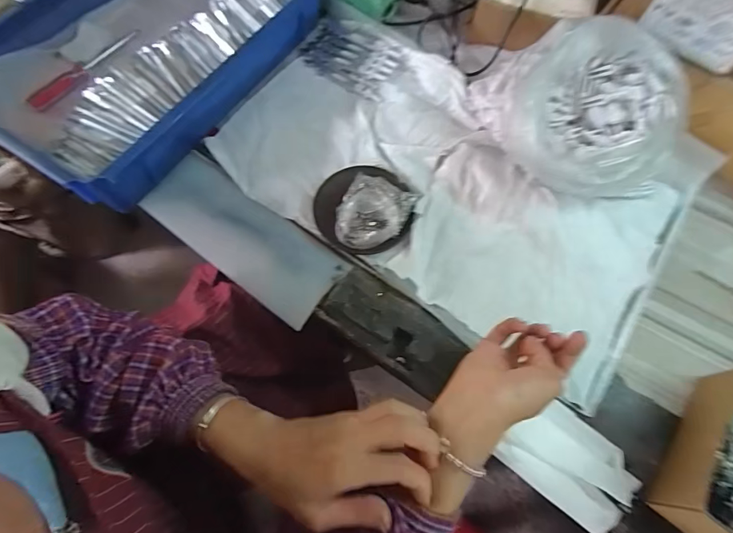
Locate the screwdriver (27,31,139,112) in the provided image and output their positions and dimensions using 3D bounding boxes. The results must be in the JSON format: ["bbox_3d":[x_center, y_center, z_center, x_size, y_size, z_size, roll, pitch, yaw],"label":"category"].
[{"bbox_3d":[-0.372,-0.263,0.543,0.020,0.015,0.166,33,70,12],"label":"screwdriver"}]

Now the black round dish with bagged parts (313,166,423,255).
[{"bbox_3d":[-0.001,-0.070,0.465,0.112,0.029,0.109,1,66,-2],"label":"black round dish with bagged parts"}]

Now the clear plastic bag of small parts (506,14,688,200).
[{"bbox_3d":[0.249,-0.161,0.451,0.184,0.121,0.182,-39,73,-17],"label":"clear plastic bag of small parts"}]

